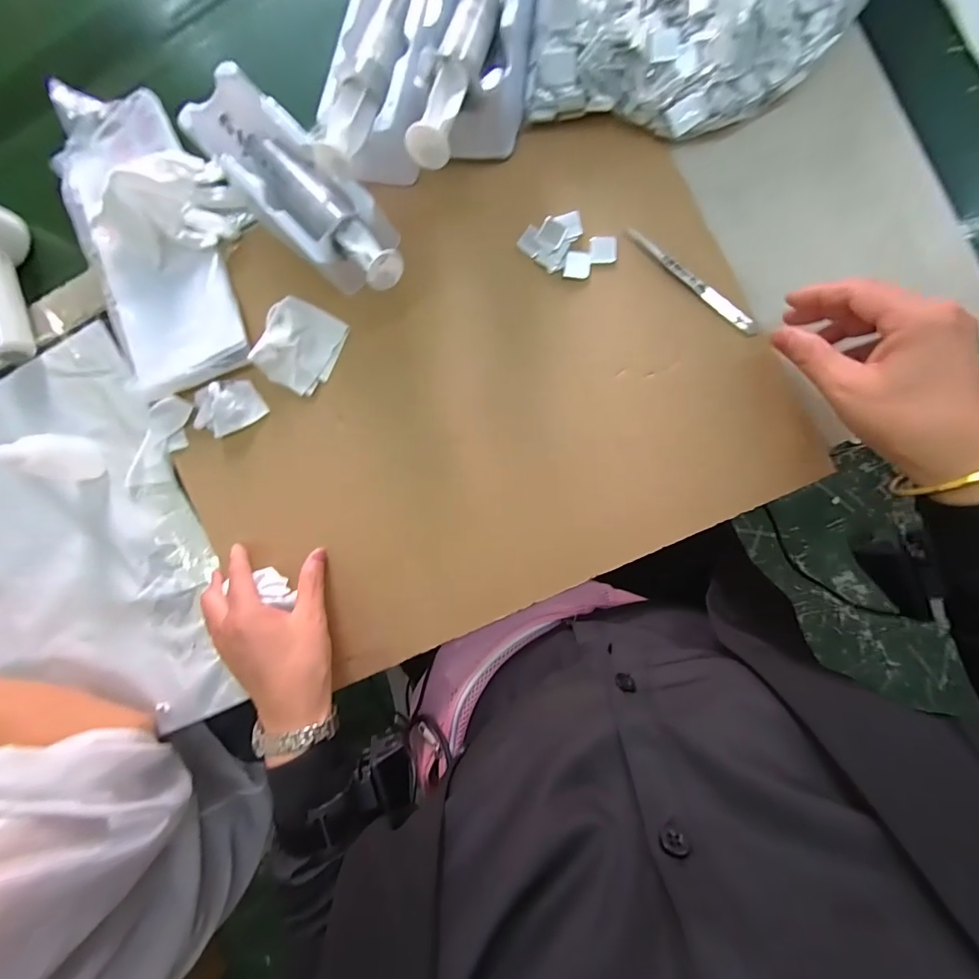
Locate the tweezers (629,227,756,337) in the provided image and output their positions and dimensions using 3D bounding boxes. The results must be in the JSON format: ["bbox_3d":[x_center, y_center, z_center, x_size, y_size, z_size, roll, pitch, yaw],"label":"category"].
[{"bbox_3d":[0.159,-0.166,0.369,0.127,0.007,0.013,43,96,7],"label":"tweezers"}]

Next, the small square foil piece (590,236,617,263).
[{"bbox_3d":[0.093,-0.197,0.380,0.021,0.004,0.021,0,90,9],"label":"small square foil piece"}]

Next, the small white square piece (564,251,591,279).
[{"bbox_3d":[0.073,-0.185,0.383,0.021,0.004,0.019,8,91,9],"label":"small white square piece"}]

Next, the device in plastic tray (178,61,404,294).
[{"bbox_3d":[-0.155,-0.243,0.378,0.071,0.072,0.242,-44,84,6],"label":"device in plastic tray"}]

